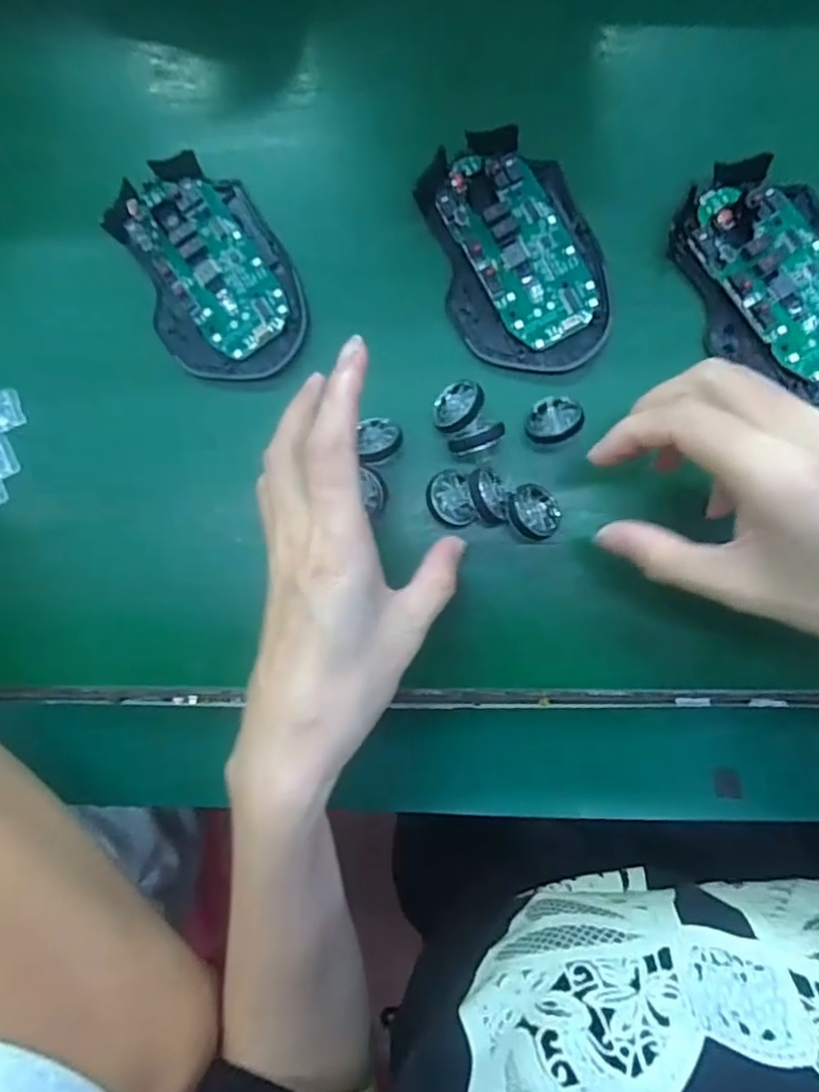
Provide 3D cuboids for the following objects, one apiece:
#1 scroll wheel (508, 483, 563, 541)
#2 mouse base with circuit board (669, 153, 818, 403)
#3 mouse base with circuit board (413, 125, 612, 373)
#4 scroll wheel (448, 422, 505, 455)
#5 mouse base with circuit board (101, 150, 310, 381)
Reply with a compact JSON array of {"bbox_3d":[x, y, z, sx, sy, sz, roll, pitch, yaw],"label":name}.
[{"bbox_3d":[0.059,-0.016,0.276,0.027,0.005,0.025,3,79,-13],"label":"scroll wheel"},{"bbox_3d":[0.169,-0.119,0.270,0.070,0.013,0.113,-33,86,1],"label":"mouse base with circuit board"},{"bbox_3d":[0.051,-0.138,0.283,0.070,0.019,0.113,-18,87,2],"label":"mouse base with circuit board"},{"bbox_3d":[0.031,-0.049,0.281,0.026,0.020,0.010,-19,87,2],"label":"scroll wheel"},{"bbox_3d":[-0.098,-0.134,0.293,0.070,0.026,0.112,-28,86,2],"label":"mouse base with circuit board"}]

